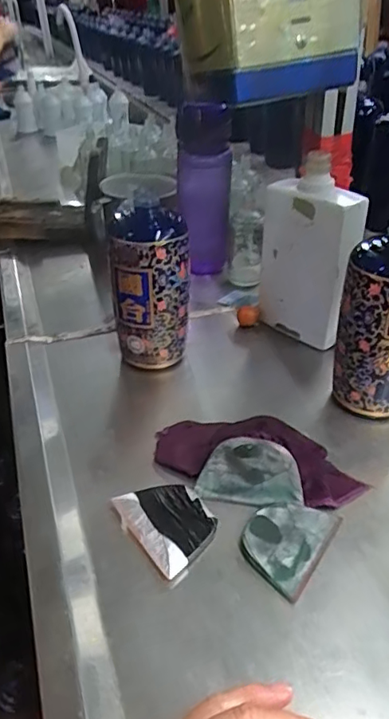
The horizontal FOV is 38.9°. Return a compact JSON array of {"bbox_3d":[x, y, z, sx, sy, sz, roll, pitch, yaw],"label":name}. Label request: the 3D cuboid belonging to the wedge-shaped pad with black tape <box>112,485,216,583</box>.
[{"bbox_3d":[-0.020,0.126,0.430,0.060,0.008,0.082,-27,42,-28],"label":"wedge-shaped pad with black tape"}]

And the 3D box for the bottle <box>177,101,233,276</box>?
[{"bbox_3d":[0.015,-0.233,0.774,0.074,0.221,0.060,-8,36,-5],"label":"bottle"}]

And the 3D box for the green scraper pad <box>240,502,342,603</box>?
[{"bbox_3d":[0.069,0.134,0.415,0.057,0.010,0.081,19,42,29],"label":"green scraper pad"}]

